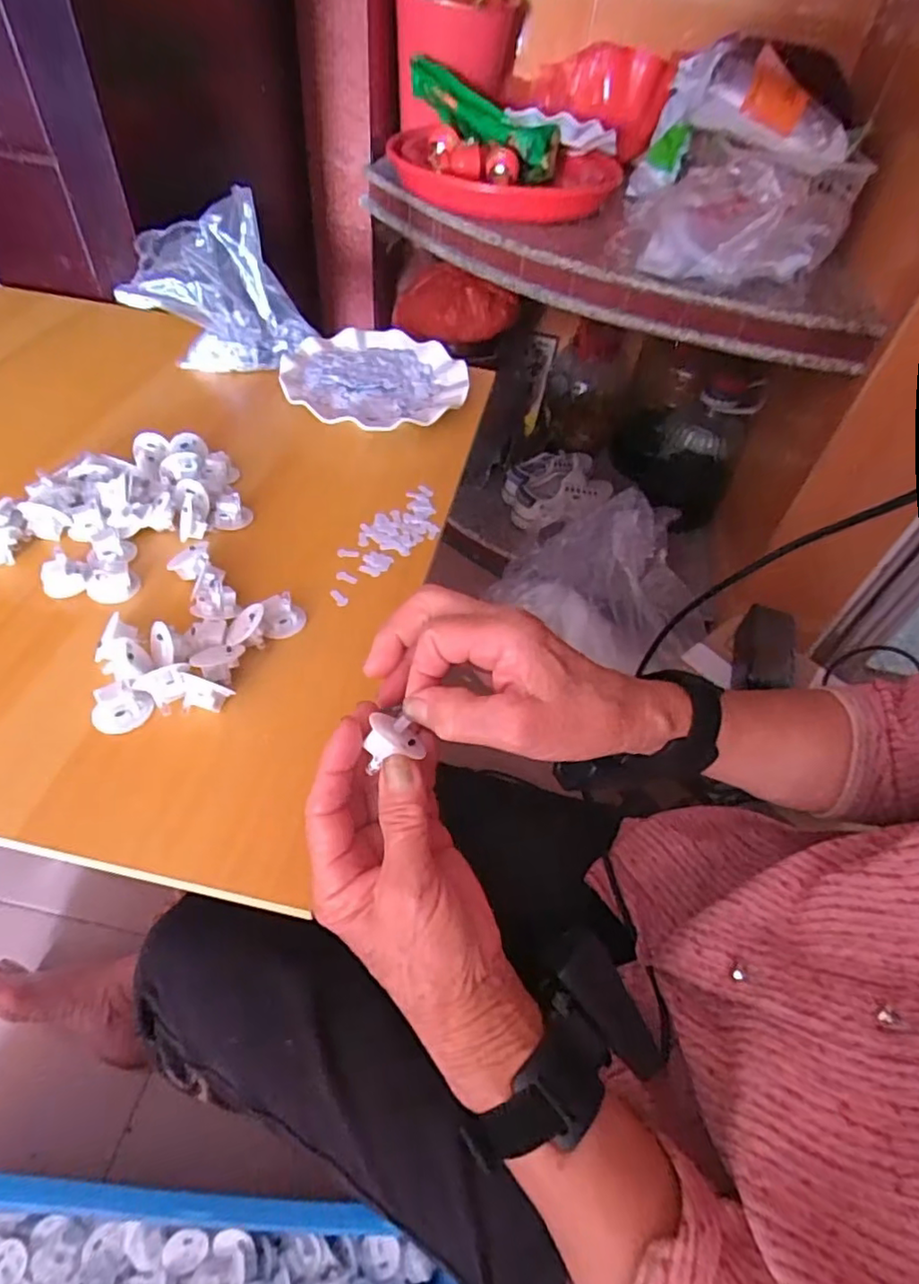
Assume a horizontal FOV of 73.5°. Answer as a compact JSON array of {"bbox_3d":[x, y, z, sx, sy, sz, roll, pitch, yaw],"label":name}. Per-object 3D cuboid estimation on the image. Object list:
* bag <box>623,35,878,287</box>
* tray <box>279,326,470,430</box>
[{"bbox_3d":[0.375,-0.625,0.808,0.300,0.177,0.397,18,51,9],"label":"bag"},{"bbox_3d":[-0.084,-0.261,0.617,0.176,0.027,0.165,-4,51,-10],"label":"tray"}]

